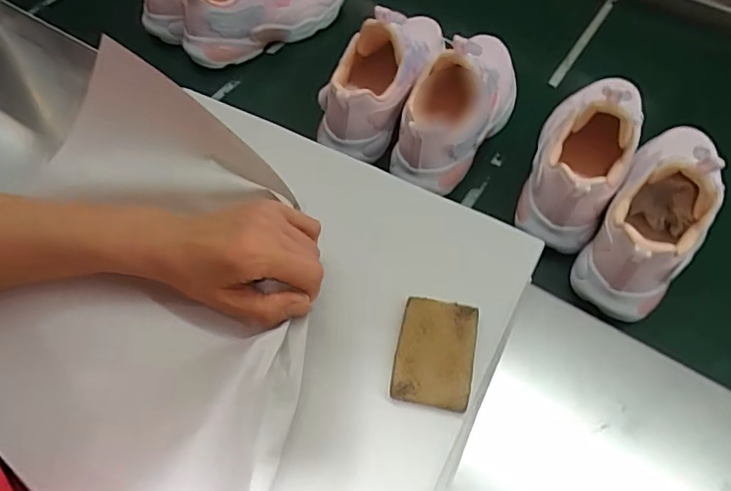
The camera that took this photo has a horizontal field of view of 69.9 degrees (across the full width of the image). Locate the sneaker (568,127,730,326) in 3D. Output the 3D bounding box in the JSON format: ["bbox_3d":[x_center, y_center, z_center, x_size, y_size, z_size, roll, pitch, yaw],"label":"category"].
[{"bbox_3d":[0.238,-0.012,0.432,0.075,0.097,0.155,28,96,14],"label":"sneaker"}]

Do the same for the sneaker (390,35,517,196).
[{"bbox_3d":[0.109,-0.158,0.533,0.084,0.105,0.212,32,63,16],"label":"sneaker"}]

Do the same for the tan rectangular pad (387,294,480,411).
[{"bbox_3d":[0.047,0.071,0.348,0.050,0.006,0.072,12,59,5],"label":"tan rectangular pad"}]

